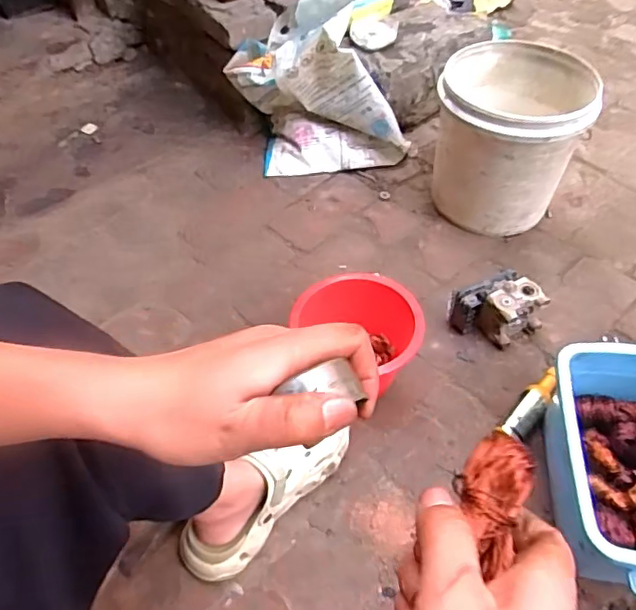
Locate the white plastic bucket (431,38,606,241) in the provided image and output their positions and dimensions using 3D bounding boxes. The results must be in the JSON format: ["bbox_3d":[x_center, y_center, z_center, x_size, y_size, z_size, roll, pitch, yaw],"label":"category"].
[{"bbox_3d":[0.323,-0.282,0.982,0.233,0.238,0.217,13,54,13],"label":"white plastic bucket"}]

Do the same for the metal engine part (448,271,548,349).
[{"bbox_3d":[0.274,0.009,0.860,0.120,0.081,0.087,-20,53,-12],"label":"metal engine part"}]

